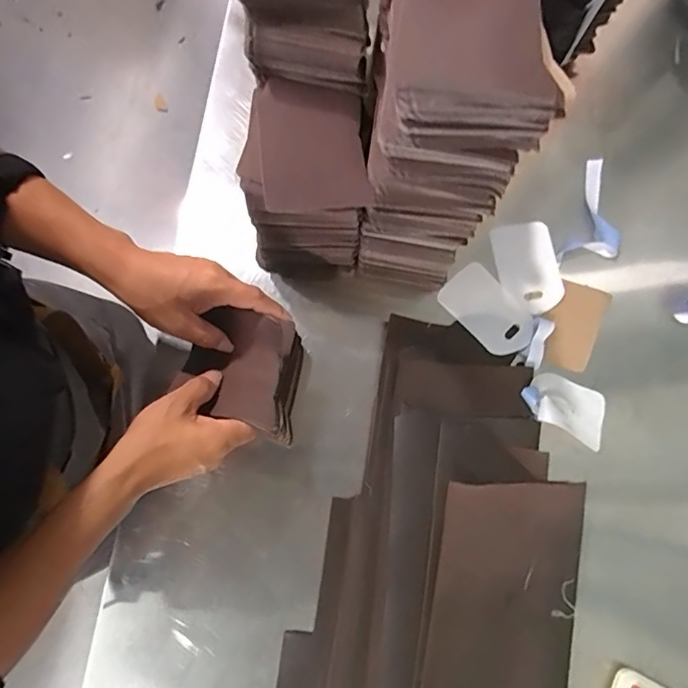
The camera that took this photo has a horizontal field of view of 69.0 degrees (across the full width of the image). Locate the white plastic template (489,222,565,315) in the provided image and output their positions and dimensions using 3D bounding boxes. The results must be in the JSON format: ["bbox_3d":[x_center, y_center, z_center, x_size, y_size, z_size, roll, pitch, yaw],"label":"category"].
[{"bbox_3d":[0.223,-0.093,0.607,0.072,0.005,0.111,-11,79,-1],"label":"white plastic template"}]

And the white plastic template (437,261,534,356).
[{"bbox_3d":[0.171,-0.039,0.590,0.072,0.009,0.111,-42,83,-16],"label":"white plastic template"}]

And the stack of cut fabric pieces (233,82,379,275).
[{"bbox_3d":[-0.034,-0.159,0.507,0.111,0.152,0.125,2,76,0],"label":"stack of cut fabric pieces"}]

